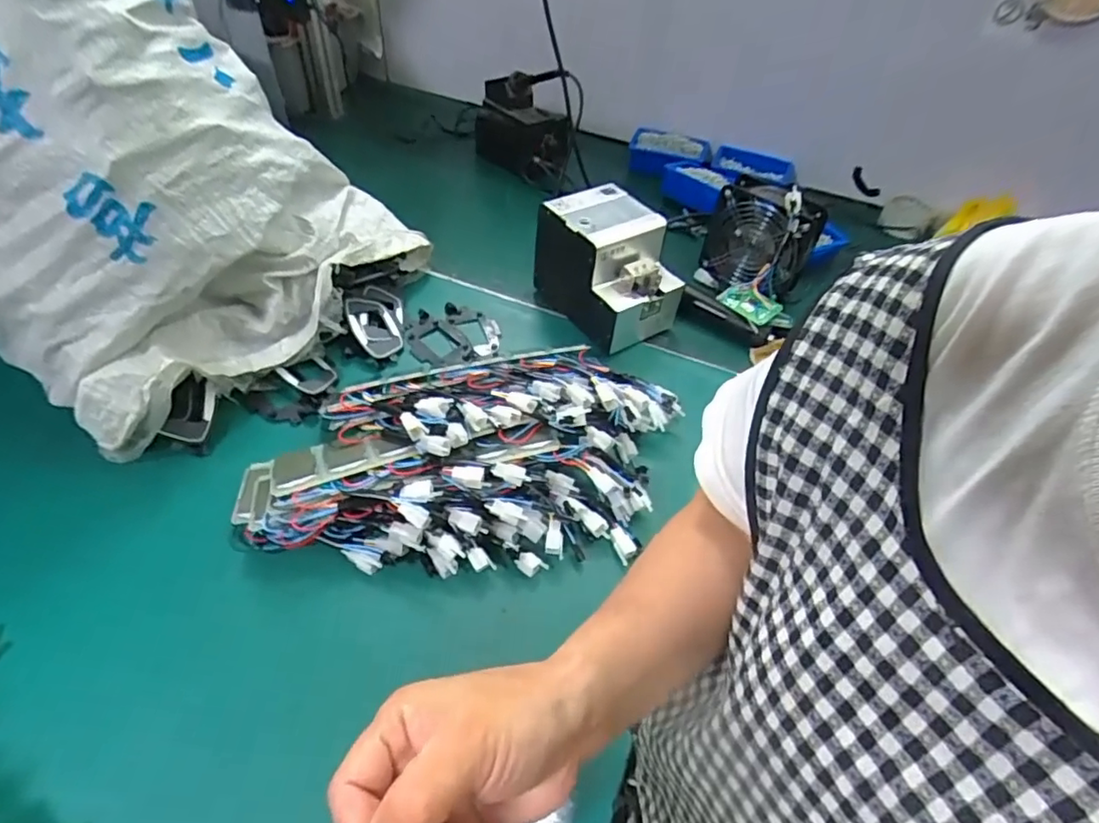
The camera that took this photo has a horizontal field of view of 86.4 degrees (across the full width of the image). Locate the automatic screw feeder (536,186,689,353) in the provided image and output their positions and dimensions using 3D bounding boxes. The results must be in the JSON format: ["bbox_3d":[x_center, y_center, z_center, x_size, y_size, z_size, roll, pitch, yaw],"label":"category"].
[{"bbox_3d":[0.084,-0.200,0.813,0.121,0.149,0.183,-28,57,-26],"label":"automatic screw feeder"}]

